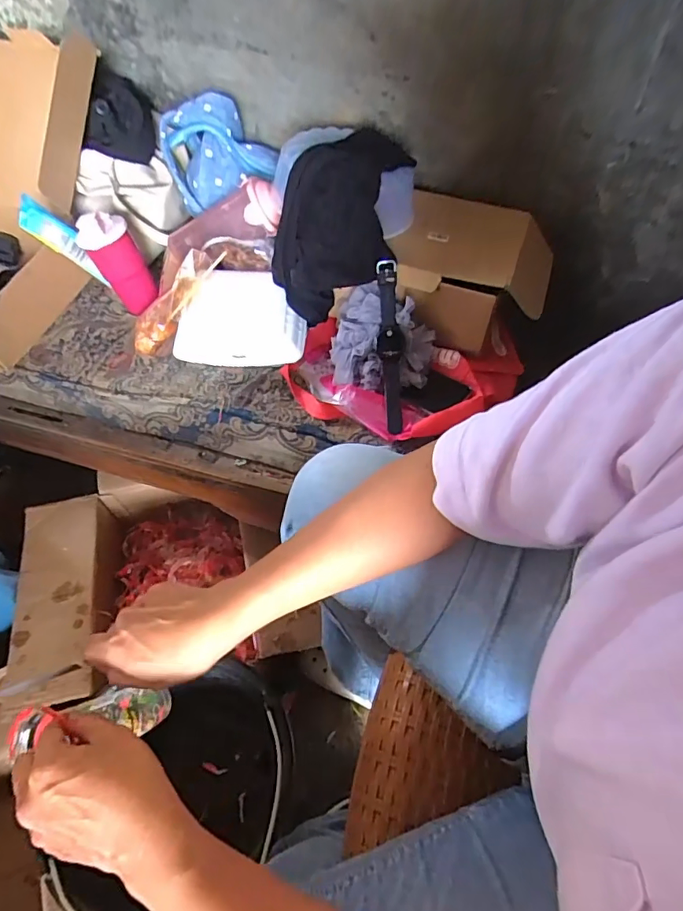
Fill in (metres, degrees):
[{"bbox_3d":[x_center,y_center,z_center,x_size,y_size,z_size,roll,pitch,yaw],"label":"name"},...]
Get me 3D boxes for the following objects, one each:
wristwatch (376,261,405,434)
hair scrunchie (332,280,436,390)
[{"bbox_3d":[0.068,-0.148,0.669,0.034,0.018,0.230,-3,92,0],"label":"wristwatch"},{"bbox_3d":[0.057,-0.167,0.688,0.138,0.059,0.147,-1,88,16],"label":"hair scrunchie"}]

